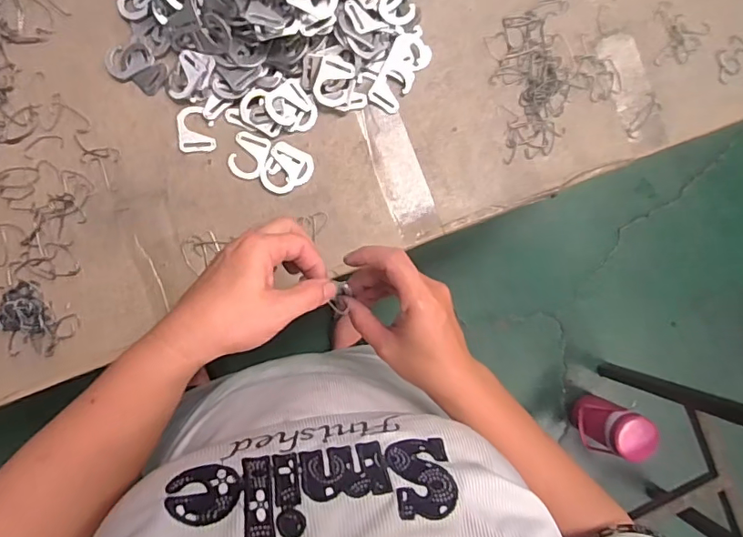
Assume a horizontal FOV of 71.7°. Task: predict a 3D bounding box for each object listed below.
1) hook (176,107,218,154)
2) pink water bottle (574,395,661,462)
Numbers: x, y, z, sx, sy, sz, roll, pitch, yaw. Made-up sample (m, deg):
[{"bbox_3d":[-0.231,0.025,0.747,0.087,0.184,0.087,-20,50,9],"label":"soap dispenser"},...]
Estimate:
[{"bbox_3d":[-0.171,-0.136,0.502,0.034,0.004,0.044,-6,91,-7],"label":"hook"},{"bbox_3d":[0.574,0.389,1.273,0.101,0.220,0.124,20,87,-7],"label":"pink water bottle"}]

